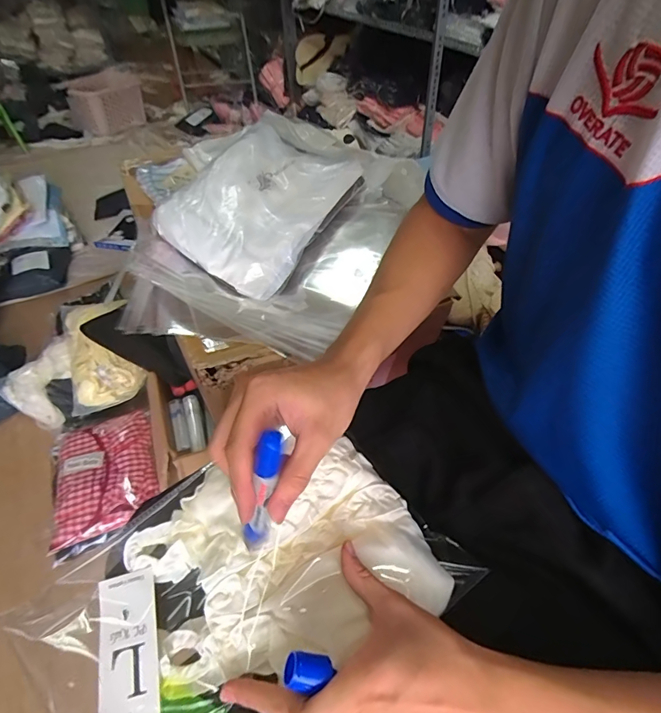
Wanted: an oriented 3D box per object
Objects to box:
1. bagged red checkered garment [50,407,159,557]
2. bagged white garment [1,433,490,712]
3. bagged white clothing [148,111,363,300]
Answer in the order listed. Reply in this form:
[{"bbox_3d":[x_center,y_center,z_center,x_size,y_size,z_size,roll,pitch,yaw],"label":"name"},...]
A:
[{"bbox_3d":[-0.519,0.260,0.937,0.225,0.039,0.281,-17,51,-16],"label":"bagged red checkered garment"},{"bbox_3d":[-0.069,0.194,0.337,0.296,0.085,0.220,-33,57,-27],"label":"bagged white garment"},{"bbox_3d":[-0.113,-0.270,0.689,0.238,0.064,0.332,30,72,8],"label":"bagged white clothing"}]

